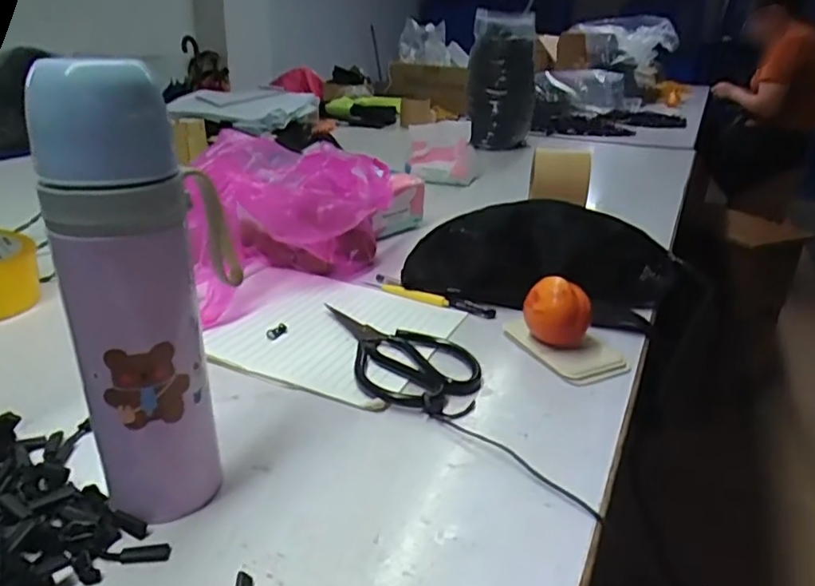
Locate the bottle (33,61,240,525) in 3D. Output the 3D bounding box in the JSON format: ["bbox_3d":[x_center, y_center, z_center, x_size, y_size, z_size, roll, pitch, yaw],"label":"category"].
[{"bbox_3d":[-0.142,0.006,0.324,0.070,0.237,0.082,-3,26,-14],"label":"bottle"}]

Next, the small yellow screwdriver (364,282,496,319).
[{"bbox_3d":[0.020,0.004,0.611,0.145,0.012,0.015,15,28,24],"label":"small yellow screwdriver"}]

